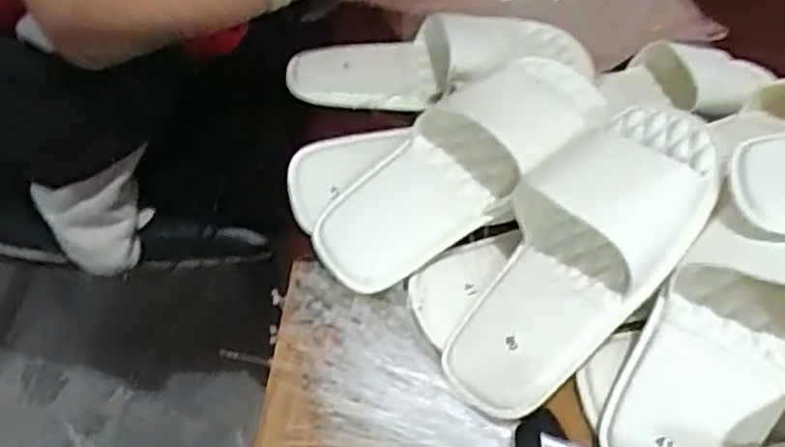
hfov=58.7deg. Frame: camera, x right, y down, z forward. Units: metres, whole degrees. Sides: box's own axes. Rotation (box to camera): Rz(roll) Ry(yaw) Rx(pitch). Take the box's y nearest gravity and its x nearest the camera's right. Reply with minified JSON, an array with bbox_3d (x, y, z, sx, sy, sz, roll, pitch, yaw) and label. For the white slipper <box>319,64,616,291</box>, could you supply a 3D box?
[{"bbox_3d":[0.044,-0.040,0.518,0.221,0.095,0.103,-18,53,-17],"label":"white slipper"}]

